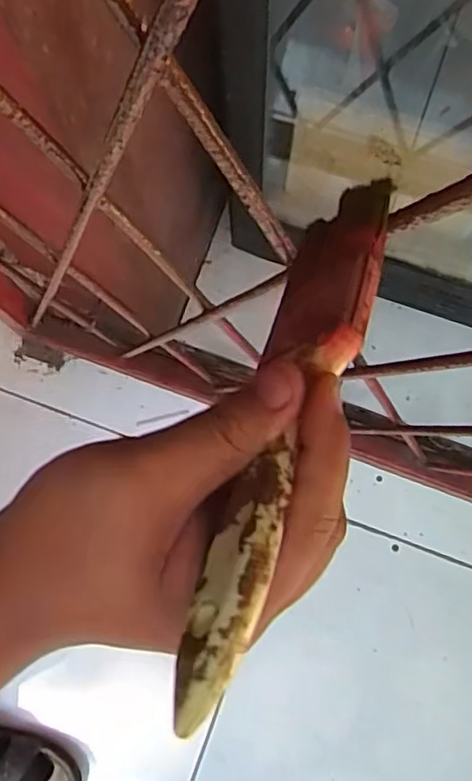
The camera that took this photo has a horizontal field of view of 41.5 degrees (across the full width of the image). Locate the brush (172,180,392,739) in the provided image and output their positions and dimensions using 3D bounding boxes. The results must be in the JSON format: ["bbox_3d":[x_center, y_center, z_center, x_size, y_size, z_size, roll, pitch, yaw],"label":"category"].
[{"bbox_3d":[0.023,0.001,0.192,0.008,0.024,0.192,43,52,-33],"label":"brush"}]

